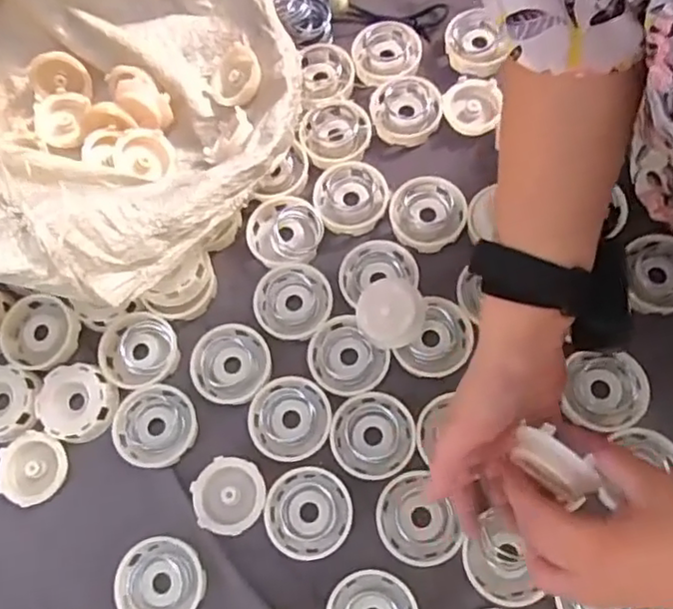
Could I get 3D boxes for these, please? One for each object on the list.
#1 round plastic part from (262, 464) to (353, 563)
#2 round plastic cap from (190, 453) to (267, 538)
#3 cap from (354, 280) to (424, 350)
[{"bbox_3d":[-0.020,0.150,0.456,0.061,0.009,0.060,-11,71,1],"label":"round plastic part"},{"bbox_3d":[-0.079,0.140,0.465,0.051,0.013,0.054,-2,71,5],"label":"round plastic cap"},{"bbox_3d":[0.040,0.005,0.470,0.050,0.026,0.049,-1,71,5],"label":"cap"}]

